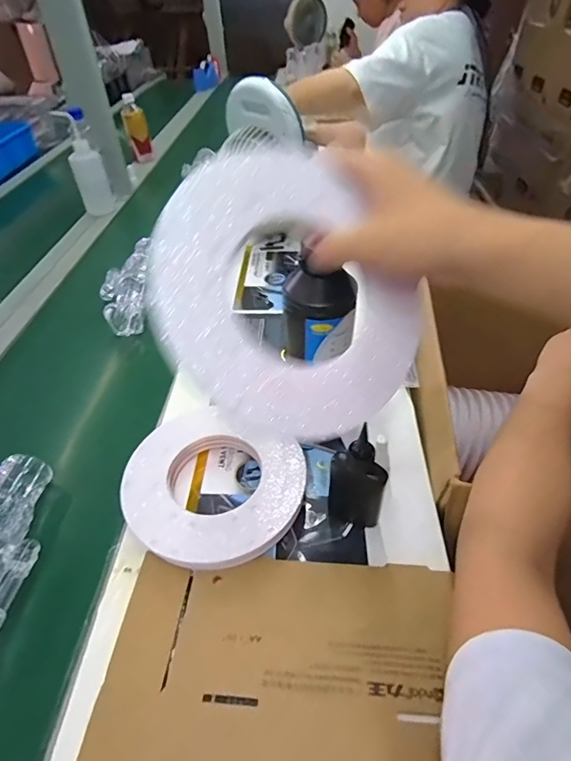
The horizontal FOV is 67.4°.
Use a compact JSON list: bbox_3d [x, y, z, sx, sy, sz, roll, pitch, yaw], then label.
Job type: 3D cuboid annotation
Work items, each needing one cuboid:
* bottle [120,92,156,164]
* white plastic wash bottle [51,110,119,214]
[{"bbox_3d":[-0.466,-0.788,1.350,0.072,0.171,0.052,-15,45,-12],"label":"bottle"},{"bbox_3d":[-0.474,-0.514,1.040,0.082,0.222,0.072,-18,46,-15],"label":"white plastic wash bottle"}]

